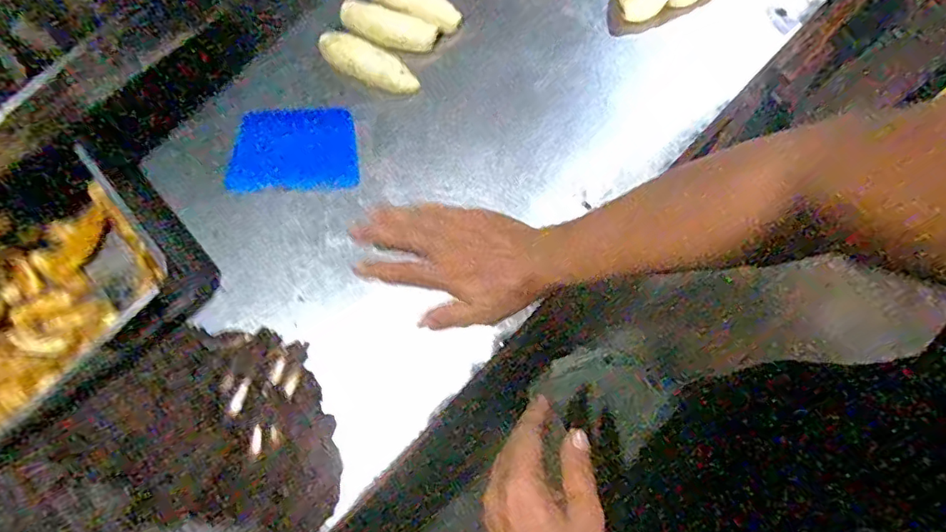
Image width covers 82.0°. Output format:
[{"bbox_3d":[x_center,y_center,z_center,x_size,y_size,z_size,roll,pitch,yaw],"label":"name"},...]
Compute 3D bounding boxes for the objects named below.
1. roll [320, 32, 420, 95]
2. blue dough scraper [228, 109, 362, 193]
[{"bbox_3d":[-0.104,-0.201,0.544,0.106,0.021,0.037,31,77,9],"label":"roll"},{"bbox_3d":[-0.176,-0.114,0.534,0.126,0.006,0.085,-2,73,4],"label":"blue dough scraper"}]

